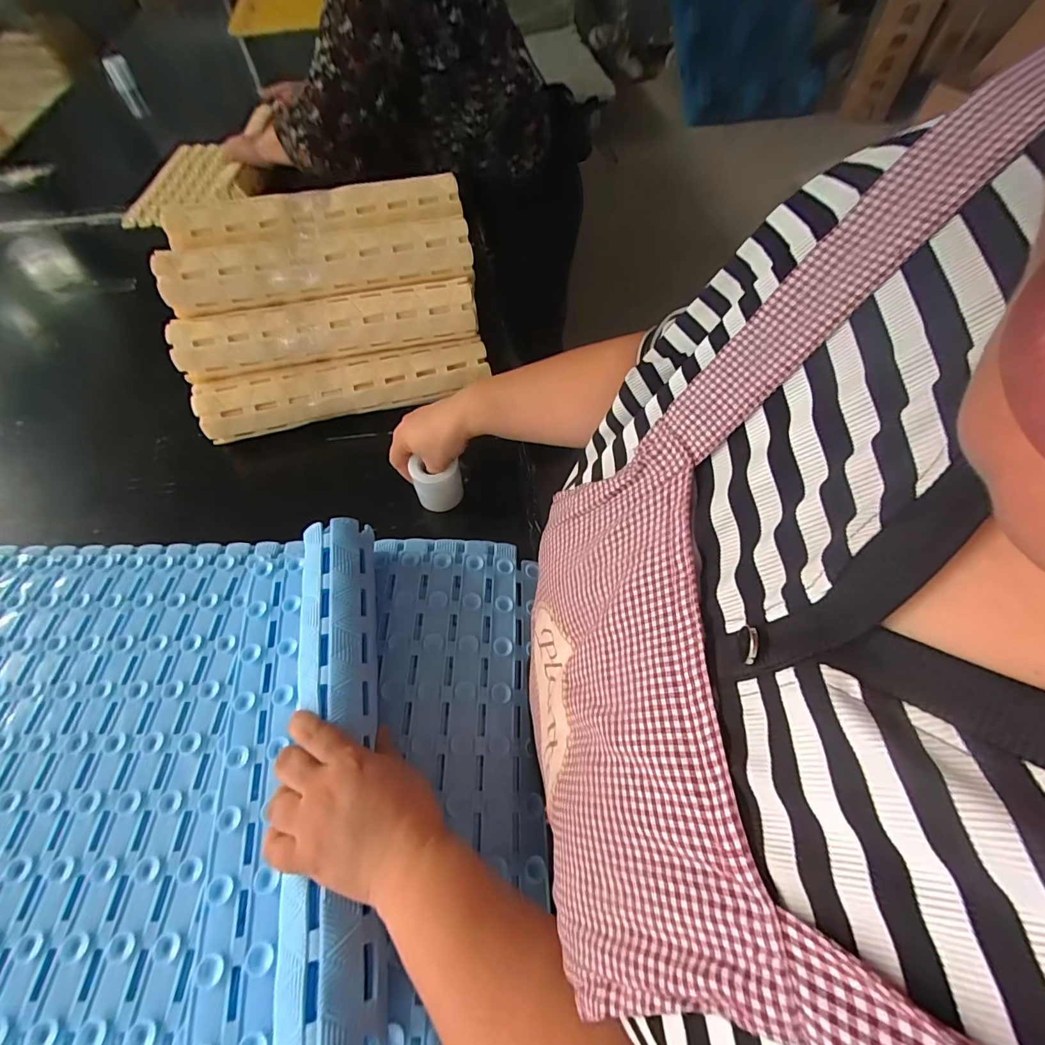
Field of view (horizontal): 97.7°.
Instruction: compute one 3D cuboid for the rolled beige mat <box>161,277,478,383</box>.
[{"bbox_3d":[-0.271,-0.274,0.643,0.409,0.054,0.069,-12,59,-6],"label":"rolled beige mat"}]

